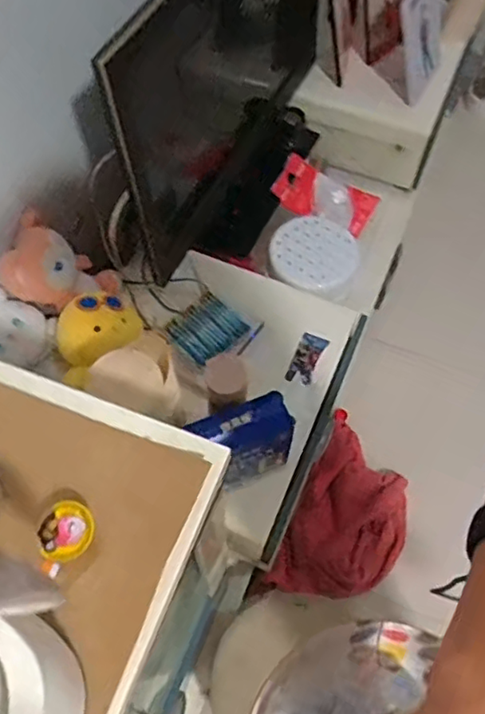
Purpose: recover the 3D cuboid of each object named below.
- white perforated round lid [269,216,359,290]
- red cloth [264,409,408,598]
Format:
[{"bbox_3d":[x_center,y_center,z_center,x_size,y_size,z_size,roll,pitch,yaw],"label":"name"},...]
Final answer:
[{"bbox_3d":[0.161,-0.220,1.299,0.206,0.035,0.171,-10,69,-26],"label":"white perforated round lid"},{"bbox_3d":[0.232,0.346,1.285,0.233,0.111,0.384,23,64,11],"label":"red cloth"}]

